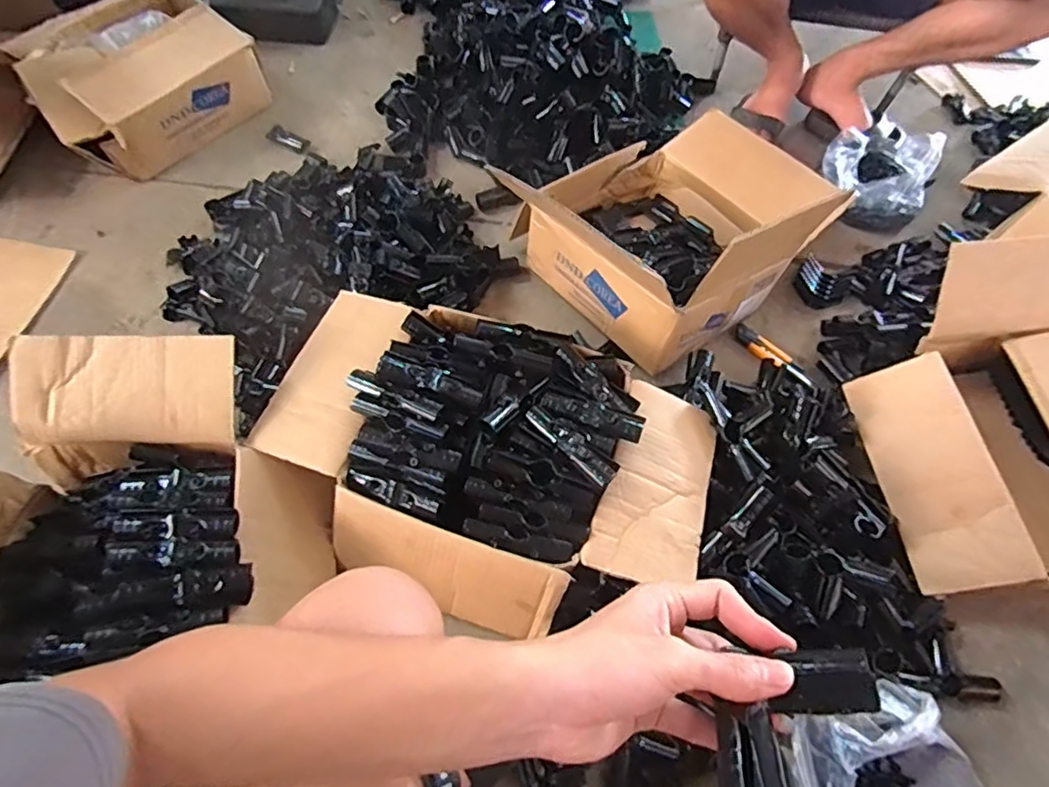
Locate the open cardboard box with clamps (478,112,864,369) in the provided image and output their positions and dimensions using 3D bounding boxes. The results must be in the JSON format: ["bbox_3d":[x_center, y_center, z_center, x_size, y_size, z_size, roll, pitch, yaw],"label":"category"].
[{"bbox_3d":[0.252,-0.299,0.945,0.405,0.233,0.357,-34,69,-18],"label":"open cardboard box with clamps"}]

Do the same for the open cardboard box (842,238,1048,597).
[{"bbox_3d":[0.680,0.054,0.818,0.376,0.246,0.445,-7,63,-6],"label":"open cardboard box"}]

